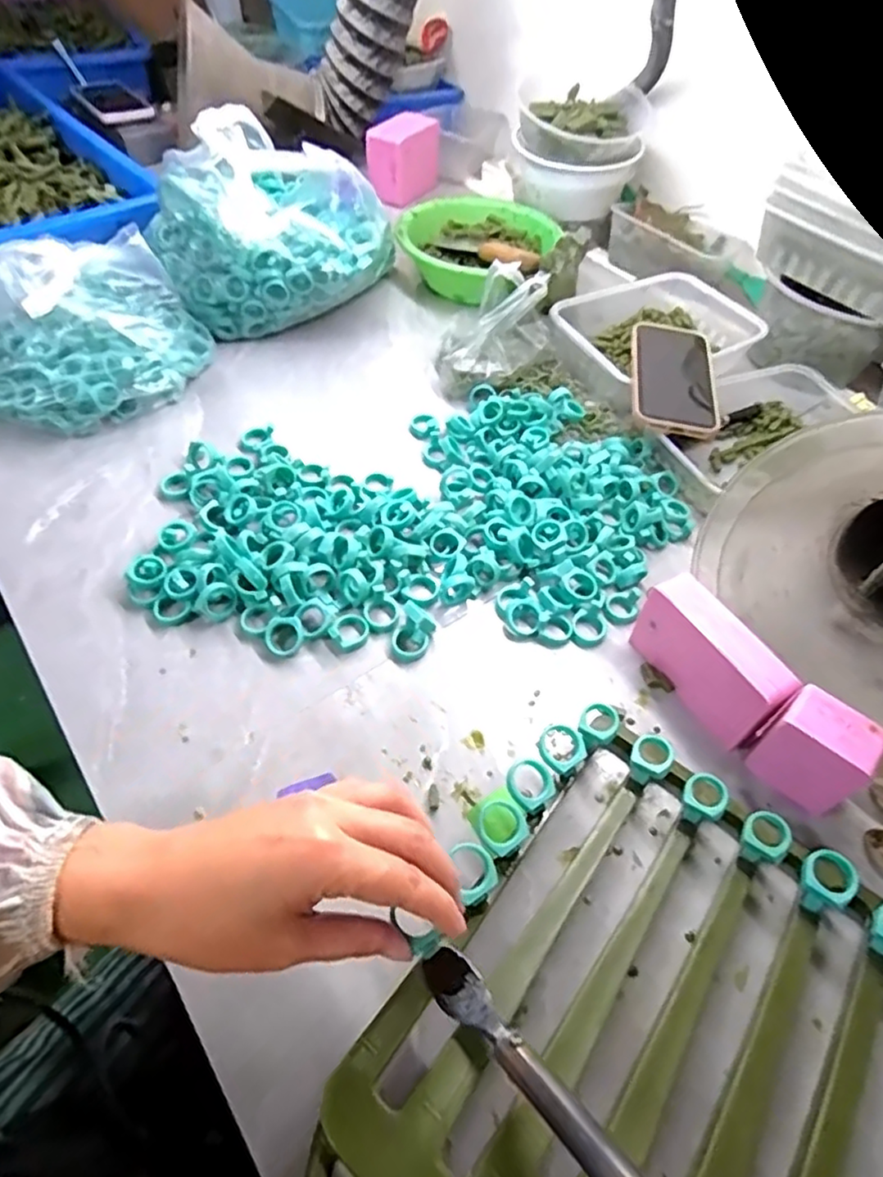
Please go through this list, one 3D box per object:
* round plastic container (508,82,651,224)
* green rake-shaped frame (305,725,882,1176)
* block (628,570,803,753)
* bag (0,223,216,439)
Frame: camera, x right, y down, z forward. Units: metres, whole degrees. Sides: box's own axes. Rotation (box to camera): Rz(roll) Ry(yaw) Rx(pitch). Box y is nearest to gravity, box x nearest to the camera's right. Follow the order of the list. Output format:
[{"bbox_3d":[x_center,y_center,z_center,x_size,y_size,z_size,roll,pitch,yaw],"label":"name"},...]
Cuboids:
[{"bbox_3d":[0.177,-0.570,0.851,0.155,0.095,0.155,13,53,6],"label":"round plastic container"},{"bbox_3d":[0.089,0.221,0.308,0.193,0.100,0.308,37,58,22],"label":"green rake-shaped frame"},{"bbox_3d":[0.183,0.047,0.452,0.032,0.066,0.114,-23,57,-21],"label":"block"},{"bbox_3d":[-0.341,-0.239,0.606,0.238,0.108,0.148,-24,58,-22],"label":"bag"}]

